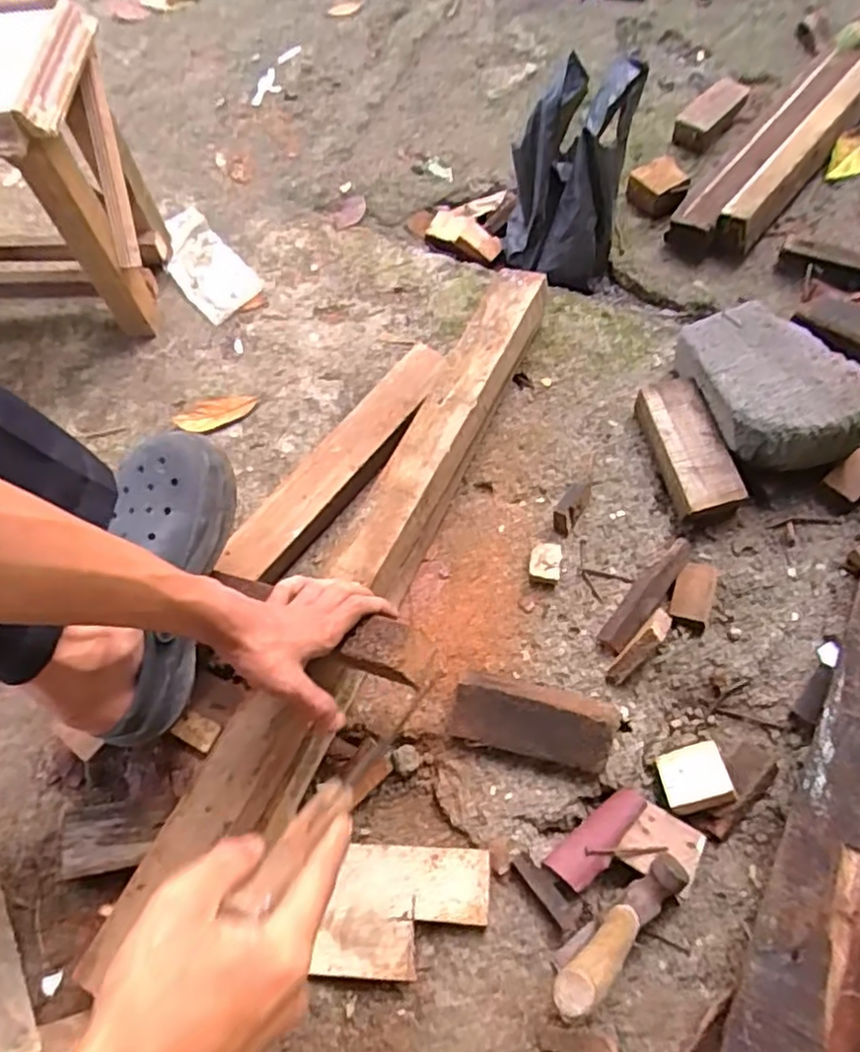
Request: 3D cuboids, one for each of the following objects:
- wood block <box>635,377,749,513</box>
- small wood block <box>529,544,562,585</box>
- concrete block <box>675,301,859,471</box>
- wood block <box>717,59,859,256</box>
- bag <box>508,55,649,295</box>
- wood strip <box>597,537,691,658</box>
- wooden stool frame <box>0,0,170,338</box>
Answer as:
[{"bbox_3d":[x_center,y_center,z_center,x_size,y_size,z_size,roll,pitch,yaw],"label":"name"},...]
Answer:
[{"bbox_3d":[0.281,-0.083,0.754,0.070,0.046,0.154,-15,64,-1],"label":"wood block"},{"bbox_3d":[0.121,0.038,0.718,0.031,0.021,0.040,9,66,10],"label":"small wood block"},{"bbox_3d":[0.359,-0.157,0.733,0.127,0.070,0.208,-20,64,-3],"label":"concrete block"},{"bbox_3d":[0.550,-0.554,0.954,0.054,0.061,0.517,35,73,20],"label":"wood block"},{"bbox_3d":[0.173,-0.441,0.874,0.147,0.190,0.161,6,65,9],"label":"bag"},{"bbox_3d":[0.221,0.068,0.697,0.030,0.020,0.145,36,73,21],"label":"wood strip"},{"bbox_3d":[-0.533,-0.400,0.835,0.365,0.333,0.205,0,64,7],"label":"wooden stool frame"}]

